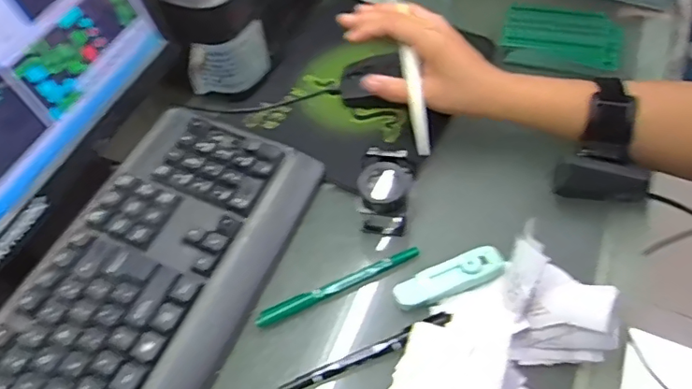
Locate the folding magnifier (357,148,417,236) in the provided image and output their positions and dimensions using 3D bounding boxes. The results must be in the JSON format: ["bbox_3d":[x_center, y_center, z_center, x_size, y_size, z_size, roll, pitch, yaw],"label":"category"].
[{"bbox_3d":[0.032,-0.001,0.438,0.045,0.060,0.052,9,56,11],"label":"folding magnifier"}]

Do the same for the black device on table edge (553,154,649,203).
[{"bbox_3d":[0.211,-0.012,0.439,0.072,0.035,0.023,5,55,8],"label":"black device on table edge"}]

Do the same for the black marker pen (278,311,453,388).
[{"bbox_3d":[0.017,0.116,0.385,0.133,0.009,0.014,-22,56,-11],"label":"black marker pen"}]

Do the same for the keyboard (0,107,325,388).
[{"bbox_3d":[-0.171,0.112,0.381,0.160,0.037,0.425,18,58,16],"label":"keyboard"}]

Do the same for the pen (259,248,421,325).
[{"bbox_3d":[-0.005,0.070,0.414,0.136,0.007,0.011,-22,56,-11],"label":"pen"}]

